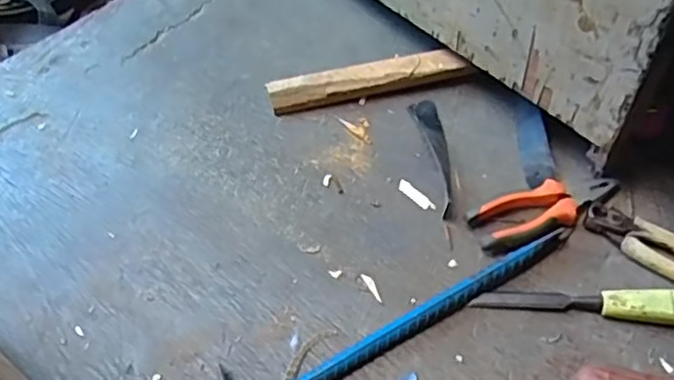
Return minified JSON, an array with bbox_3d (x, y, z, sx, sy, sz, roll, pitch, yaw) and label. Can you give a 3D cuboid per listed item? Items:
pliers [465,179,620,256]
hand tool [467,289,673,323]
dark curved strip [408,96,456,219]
[{"bbox_3d":[0.213,0.017,0.653,0.162,0.024,0.056,-23,59,-14],"label":"pliers"},{"bbox_3d":[0.243,0.103,0.596,0.223,0.024,0.028,6,57,5],"label":"hand tool"},{"bbox_3d":[0.109,-0.039,0.703,0.031,0.011,0.159,-9,52,-1],"label":"dark curved strip"}]

